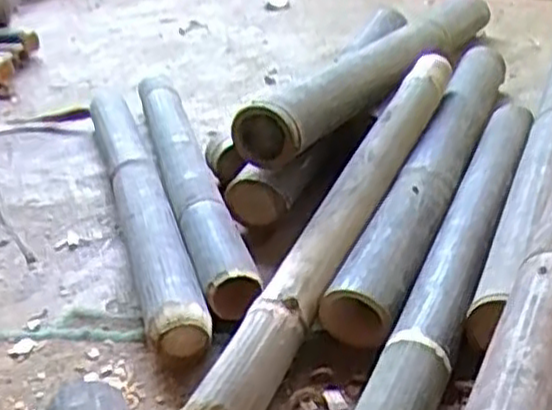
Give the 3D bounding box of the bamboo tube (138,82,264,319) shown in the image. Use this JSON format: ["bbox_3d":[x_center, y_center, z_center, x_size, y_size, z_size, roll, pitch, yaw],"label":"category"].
[{"bbox_3d":[-0.123,-0.045,1.028,0.062,0.057,0.667,-14,32,-9],"label":"bamboo tube"}]

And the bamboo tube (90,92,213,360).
[{"bbox_3d":[-0.179,-0.011,0.980,0.067,0.058,0.620,-15,32,-11],"label":"bamboo tube"}]

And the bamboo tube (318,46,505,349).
[{"bbox_3d":[0.206,-0.058,0.954,0.068,0.066,0.650,8,35,24],"label":"bamboo tube"}]

